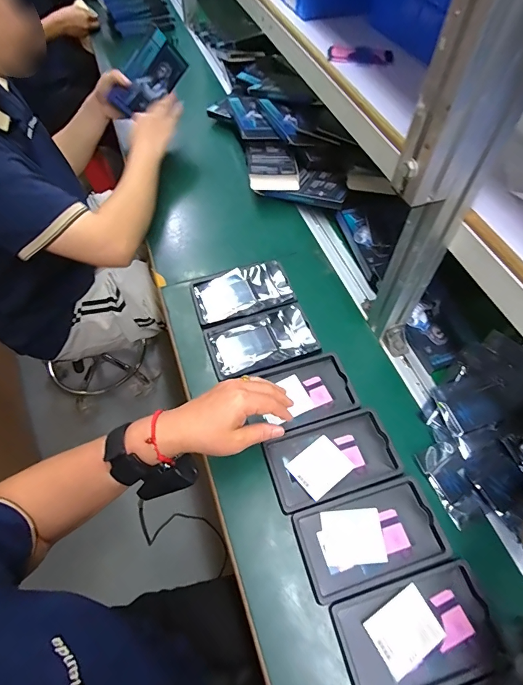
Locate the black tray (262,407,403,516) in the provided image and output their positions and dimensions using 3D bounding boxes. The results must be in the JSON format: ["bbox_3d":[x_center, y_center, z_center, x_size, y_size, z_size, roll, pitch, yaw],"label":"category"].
[{"bbox_3d":[0.089,0.149,0.485,0.159,0.026,0.095,-15,61,-11],"label":"black tray"}]

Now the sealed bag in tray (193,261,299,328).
[{"bbox_3d":[-0.031,-0.085,0.615,0.156,0.017,0.101,-14,60,-10],"label":"sealed bag in tray"}]

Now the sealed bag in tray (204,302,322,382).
[{"bbox_3d":[0.000,-0.002,0.570,0.158,0.014,0.097,-15,61,-11],"label":"sealed bag in tray"}]

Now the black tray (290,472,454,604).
[{"bbox_3d":[0.125,0.225,0.436,0.158,0.015,0.095,-14,60,-10],"label":"black tray"}]

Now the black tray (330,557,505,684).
[{"bbox_3d":[0.161,0.298,0.387,0.158,0.011,0.093,-14,61,-10],"label":"black tray"}]

